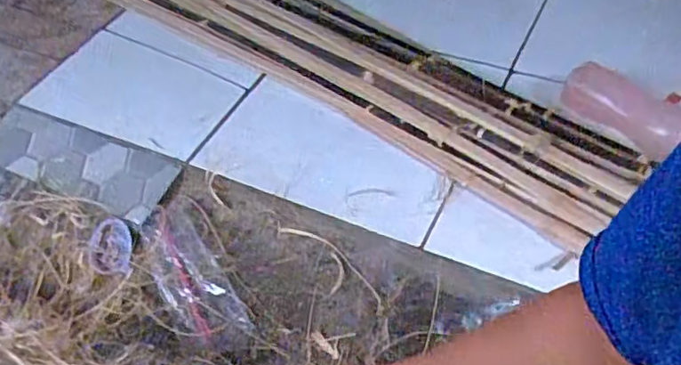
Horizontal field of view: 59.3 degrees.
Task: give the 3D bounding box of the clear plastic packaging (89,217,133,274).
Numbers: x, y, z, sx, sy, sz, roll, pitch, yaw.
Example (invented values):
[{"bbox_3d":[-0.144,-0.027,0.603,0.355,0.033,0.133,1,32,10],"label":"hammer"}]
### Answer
[{"bbox_3d":[-0.346,0.095,0.907,0.072,0.022,0.089,-3,48,4],"label":"clear plastic packaging"}]

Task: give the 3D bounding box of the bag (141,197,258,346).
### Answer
[{"bbox_3d":[-0.211,0.131,0.856,0.100,0.038,0.252,-25,51,-13],"label":"bag"}]

